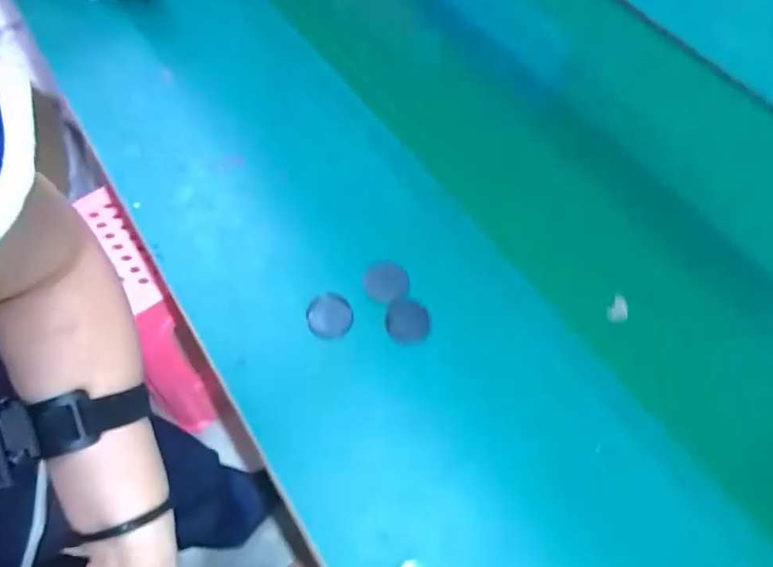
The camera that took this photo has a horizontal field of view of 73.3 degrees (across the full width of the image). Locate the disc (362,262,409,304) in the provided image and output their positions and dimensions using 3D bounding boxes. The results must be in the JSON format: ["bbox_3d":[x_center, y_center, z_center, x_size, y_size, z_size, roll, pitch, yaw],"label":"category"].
[{"bbox_3d":[-0.001,-0.001,0.590,0.051,0.015,0.051,1,60,-2],"label":"disc"}]

